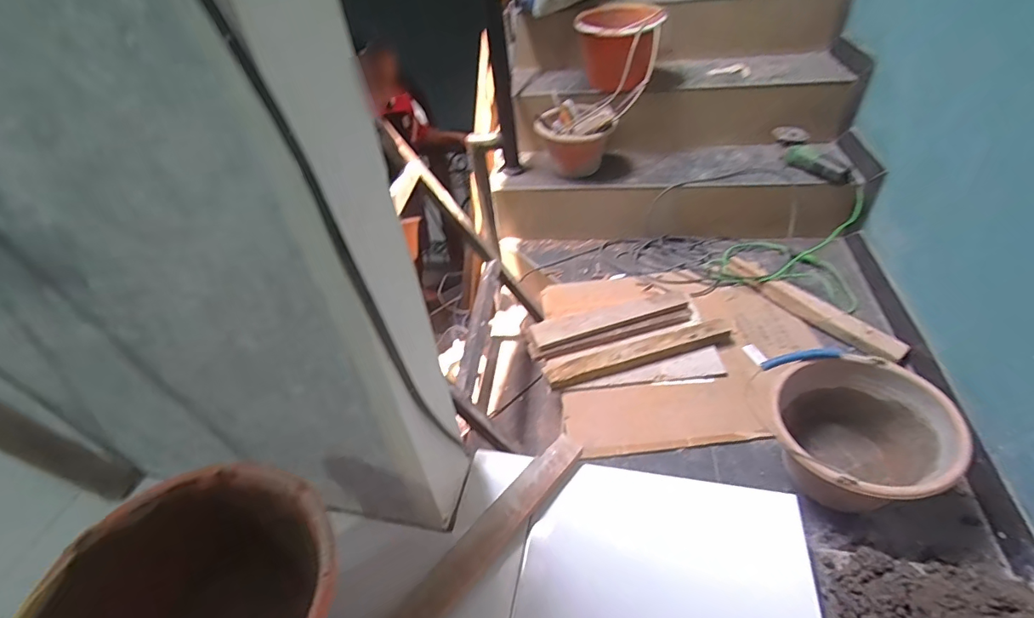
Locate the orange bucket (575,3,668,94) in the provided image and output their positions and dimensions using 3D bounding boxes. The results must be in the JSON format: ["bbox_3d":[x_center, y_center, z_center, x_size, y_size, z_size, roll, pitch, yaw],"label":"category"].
[{"bbox_3d":[0.314,-0.799,1.532,0.267,0.208,0.237,4,43,12],"label":"orange bucket"}]

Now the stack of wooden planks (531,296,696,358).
[{"bbox_3d":[0.249,0.037,1.333,0.442,0.055,0.090,-13,42,-7],"label":"stack of wooden planks"}]

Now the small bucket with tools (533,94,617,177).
[{"bbox_3d":[0.193,-0.555,1.607,0.243,0.209,0.238,1,42,9],"label":"small bucket with tools"}]

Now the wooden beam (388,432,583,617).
[{"bbox_3d":[-0.057,0.349,0.726,0.062,0.023,0.459,27,51,32],"label":"wooden beam"}]

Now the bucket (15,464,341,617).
[{"bbox_3d":[-0.318,0.332,0.539,0.253,0.222,0.280,-34,48,-28],"label":"bucket"}]

